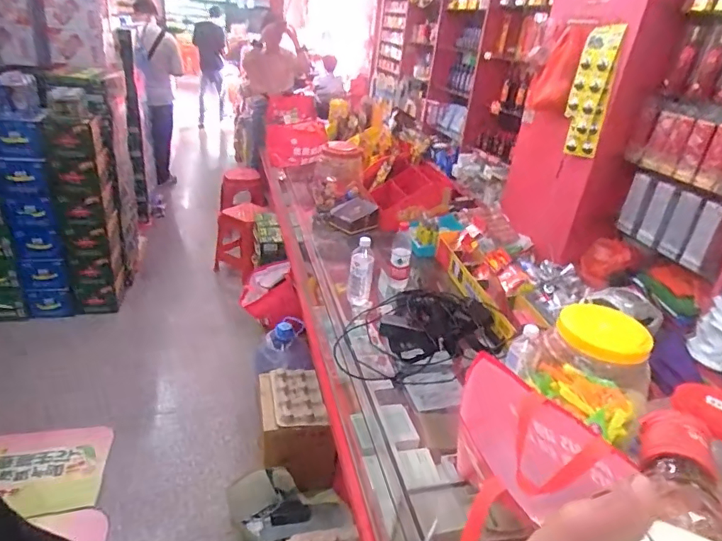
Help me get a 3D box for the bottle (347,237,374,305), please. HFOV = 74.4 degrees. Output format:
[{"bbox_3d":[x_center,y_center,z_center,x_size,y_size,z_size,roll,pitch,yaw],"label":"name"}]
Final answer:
[{"bbox_3d":[-0.002,0.006,1.430,0.067,0.242,0.061,5,28,-3],"label":"bottle"}]

